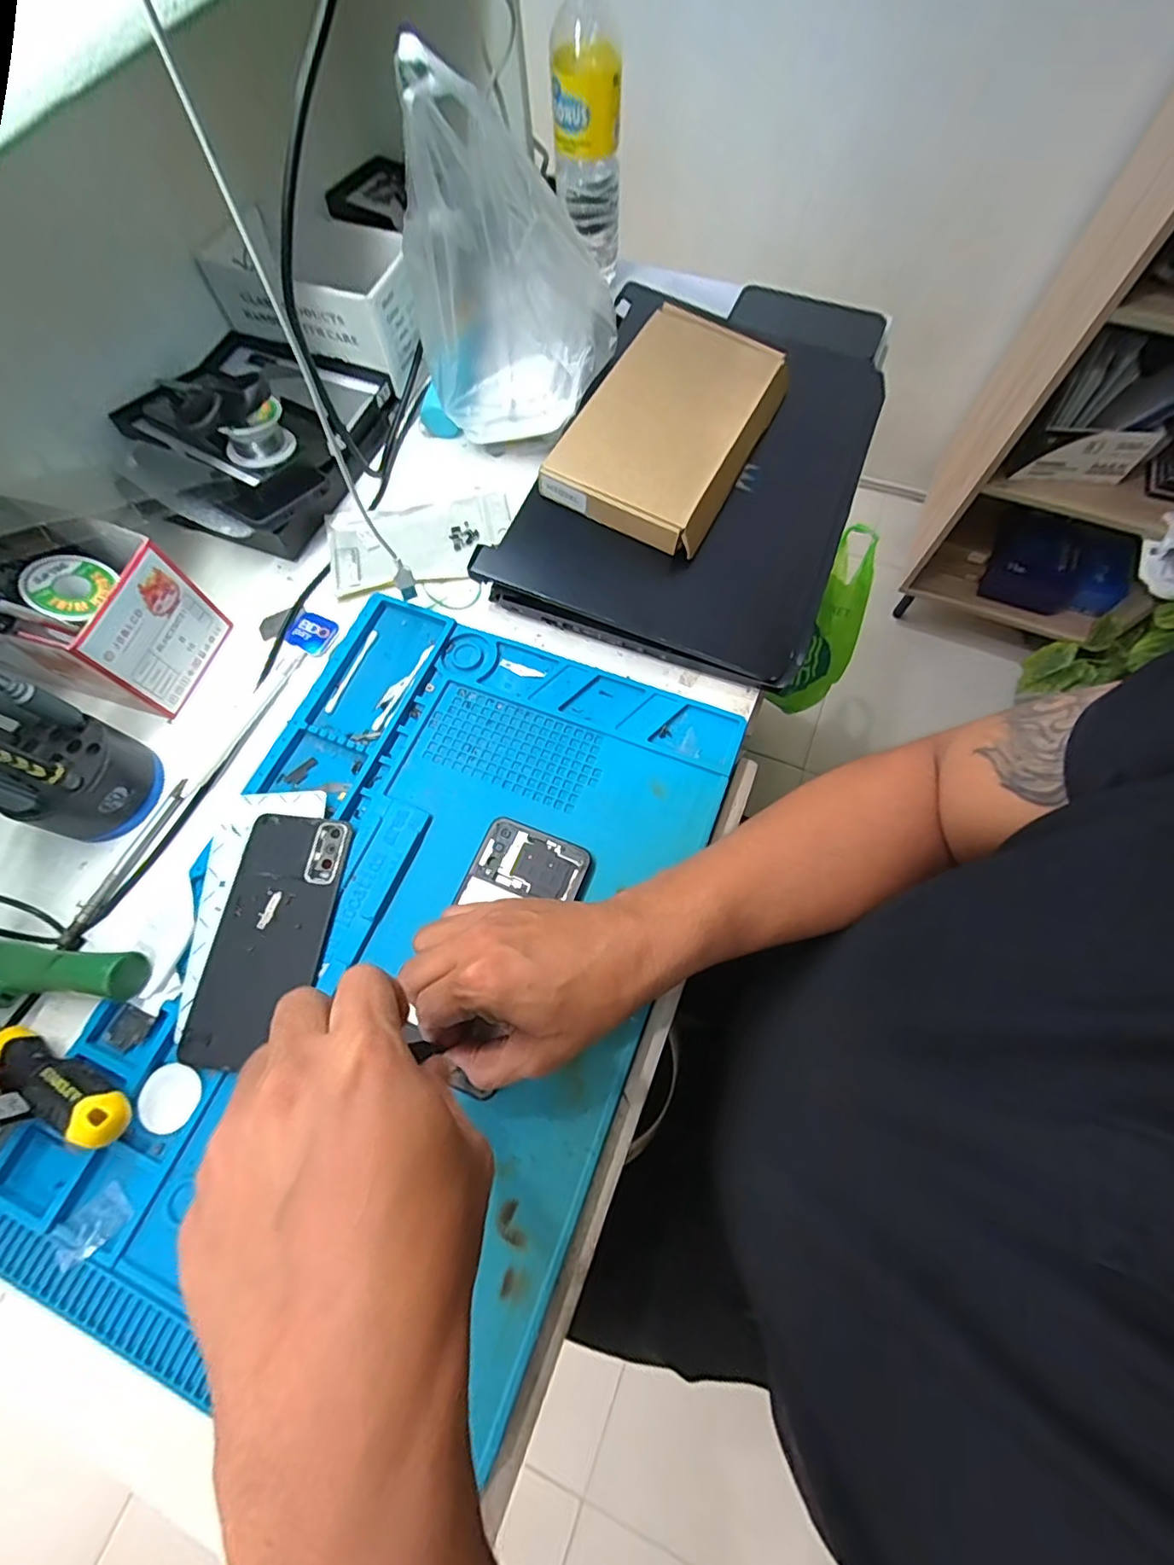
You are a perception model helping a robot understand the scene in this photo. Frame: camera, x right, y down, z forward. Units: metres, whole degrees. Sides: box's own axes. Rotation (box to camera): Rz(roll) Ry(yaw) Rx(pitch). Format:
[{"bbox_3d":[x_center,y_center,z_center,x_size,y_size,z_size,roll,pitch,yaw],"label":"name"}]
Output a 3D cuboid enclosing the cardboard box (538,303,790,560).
[{"bbox_3d":[0.075,-0.303,0.469,0.132,0.030,0.234,25,72,11],"label":"cardboard box"}]

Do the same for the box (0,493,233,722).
[{"bbox_3d":[-0.384,-0.133,0.420,0.166,0.095,0.101,17,71,8],"label":"box"}]

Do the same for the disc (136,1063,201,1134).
[{"bbox_3d":[-0.254,0.192,0.343,0.032,0.010,0.036,-8,69,-1],"label":"disc"}]

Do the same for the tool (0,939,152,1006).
[{"bbox_3d":[-0.349,0.119,0.352,0.140,0.030,0.037,2,69,3],"label":"tool"}]

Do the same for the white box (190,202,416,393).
[{"bbox_3d":[-0.245,-0.468,0.539,0.200,0.070,0.104,22,71,10],"label":"white box"}]

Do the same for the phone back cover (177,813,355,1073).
[{"bbox_3d":[-0.206,0.098,0.366,0.072,0.006,0.156,6,68,4],"label":"phone back cover"}]

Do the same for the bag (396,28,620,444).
[{"bbox_3d":[-0.059,-0.400,0.455,0.157,0.208,0.118,3,69,3],"label":"bag"}]

